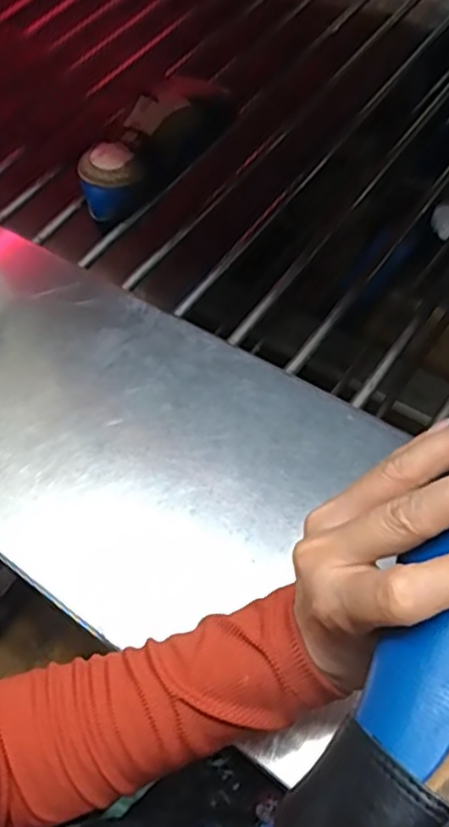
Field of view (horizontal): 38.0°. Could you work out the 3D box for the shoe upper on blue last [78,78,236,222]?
[{"bbox_3d":[-0.069,-0.291,0.707,0.064,0.067,0.214,26,65,22],"label":"shoe upper on blue last"}]

